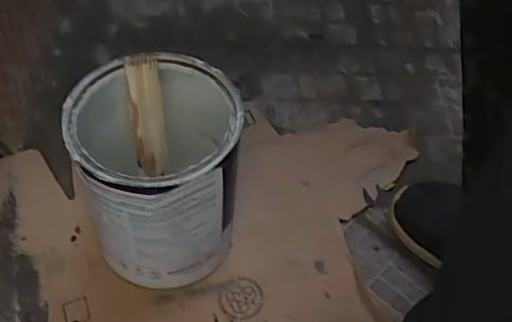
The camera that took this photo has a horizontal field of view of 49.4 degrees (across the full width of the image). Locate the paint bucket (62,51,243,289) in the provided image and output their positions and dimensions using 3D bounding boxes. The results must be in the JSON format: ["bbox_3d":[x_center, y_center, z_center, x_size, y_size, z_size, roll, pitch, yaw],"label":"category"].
[{"bbox_3d":[-0.097,0.017,0.581,0.153,0.203,0.156,2,53,-2],"label":"paint bucket"}]

